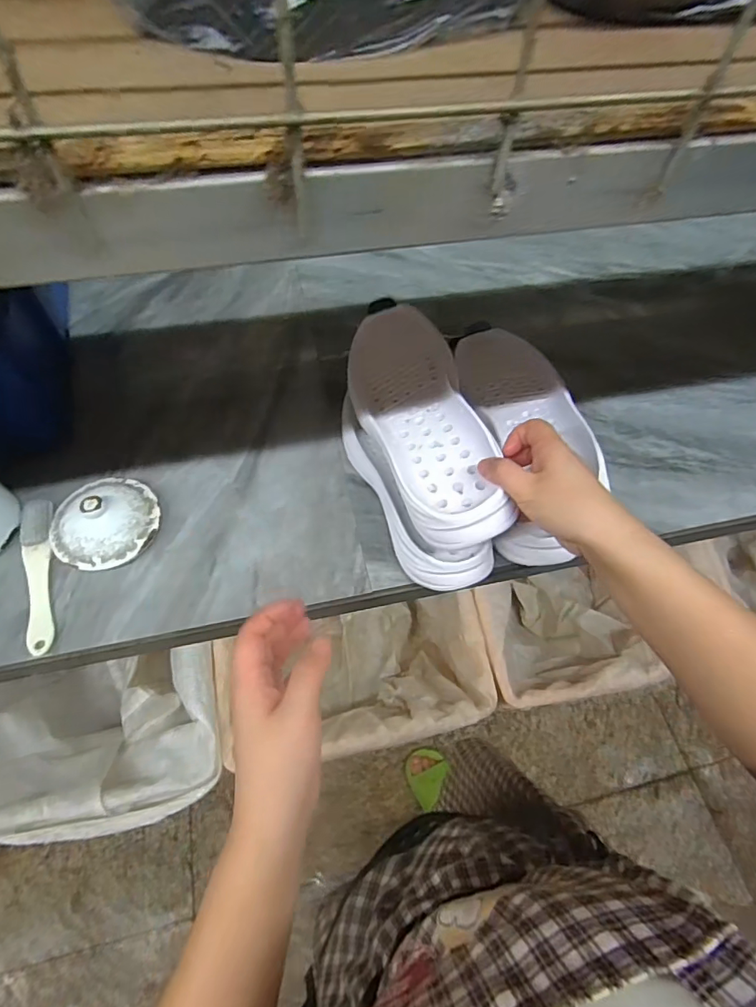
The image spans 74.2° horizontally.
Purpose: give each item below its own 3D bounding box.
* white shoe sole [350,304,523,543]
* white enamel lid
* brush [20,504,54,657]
[{"bbox_3d":[0.035,-0.078,0.480,0.110,0.048,0.287,-21,54,6],"label":"white shoe sole"},{"bbox_3d":[-0.272,0.012,0.492,0.099,0.049,0.097,1,59,-2],"label":"white enamel lid"},{"bbox_3d":[-0.323,0.063,0.476,0.027,0.012,0.160,-15,61,-11],"label":"brush"}]

